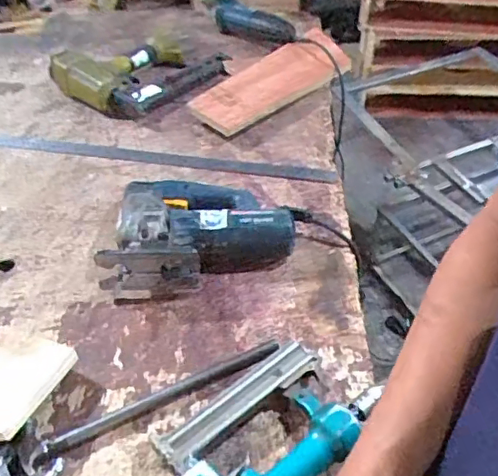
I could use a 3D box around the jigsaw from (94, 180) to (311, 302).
[{"bbox_3d":[-0.070,-0.020,0.829,0.291,0.075,0.180,-11,46,-9],"label":"jigsaw"}]

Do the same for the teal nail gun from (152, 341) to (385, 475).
[{"bbox_3d":[0.013,0.210,0.602,0.235,0.059,0.148,-35,54,-29],"label":"teal nail gun"}]

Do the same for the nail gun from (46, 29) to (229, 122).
[{"bbox_3d":[-0.215,-0.346,1.178,0.319,0.072,0.228,-29,51,-25],"label":"nail gun"}]

